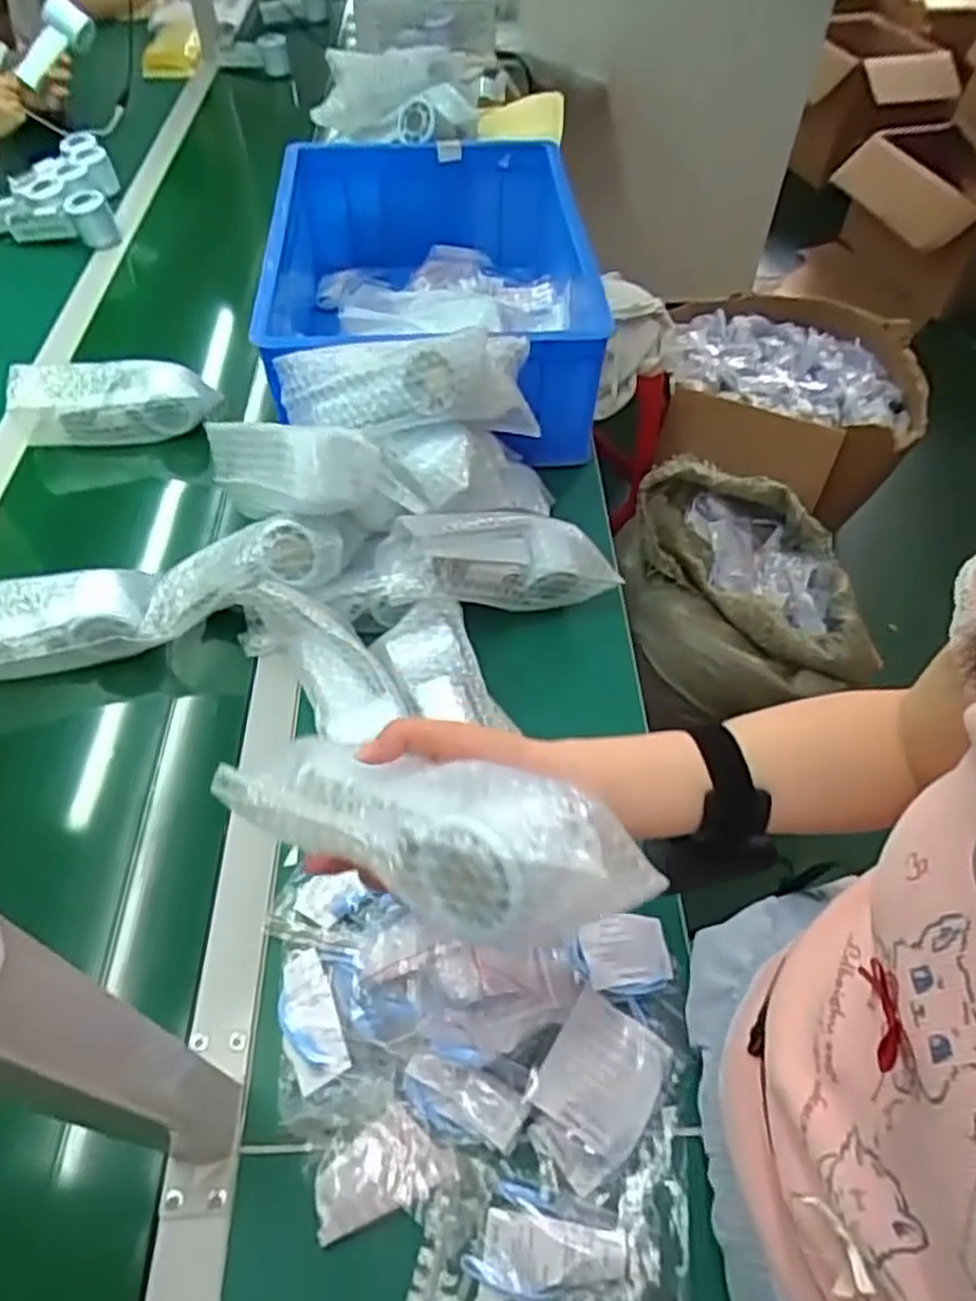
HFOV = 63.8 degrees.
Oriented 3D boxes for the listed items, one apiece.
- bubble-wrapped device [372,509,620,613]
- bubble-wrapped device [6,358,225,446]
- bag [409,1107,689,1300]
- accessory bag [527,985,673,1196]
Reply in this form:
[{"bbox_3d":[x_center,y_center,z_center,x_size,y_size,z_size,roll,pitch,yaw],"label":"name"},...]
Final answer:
[{"bbox_3d":[0.010,-0.082,0.693,0.203,0.071,0.067,0,50,-19],"label":"bubble-wrapped device"},{"bbox_3d":[-0.416,-0.280,0.883,0.208,0.074,0.059,-9,53,-9],"label":"bubble-wrapped device"},{"bbox_3d":[0.039,0.338,0.451,0.151,0.019,0.128,6,52,3],"label":"bag"},{"bbox_3d":[0.068,0.273,0.490,0.071,0.026,0.095,29,56,19],"label":"accessory bag"}]

